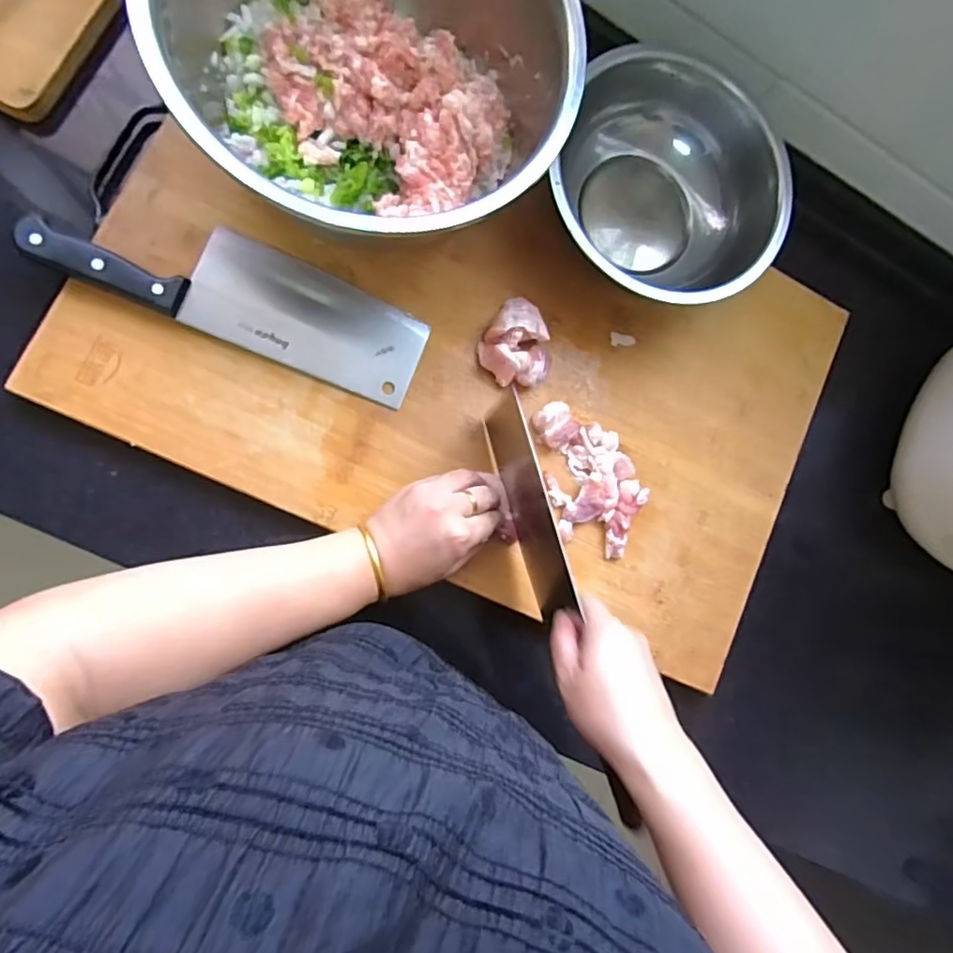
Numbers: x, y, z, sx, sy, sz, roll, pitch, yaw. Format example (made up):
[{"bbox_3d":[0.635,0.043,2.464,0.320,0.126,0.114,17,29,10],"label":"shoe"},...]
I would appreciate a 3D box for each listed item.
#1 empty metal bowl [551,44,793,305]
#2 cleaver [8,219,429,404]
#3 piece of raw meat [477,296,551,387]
[{"bbox_3d":[0.157,-0.238,0.471,0.191,0.068,0.170,27,80,-9],"label":"empty metal bowl"},{"bbox_3d":[-0.173,-0.139,0.418,0.271,0.026,0.078,22,82,-10],"label":"cleaver"},{"bbox_3d":[0.037,-0.108,0.464,0.059,0.020,0.069,34,80,-9],"label":"piece of raw meat"}]

